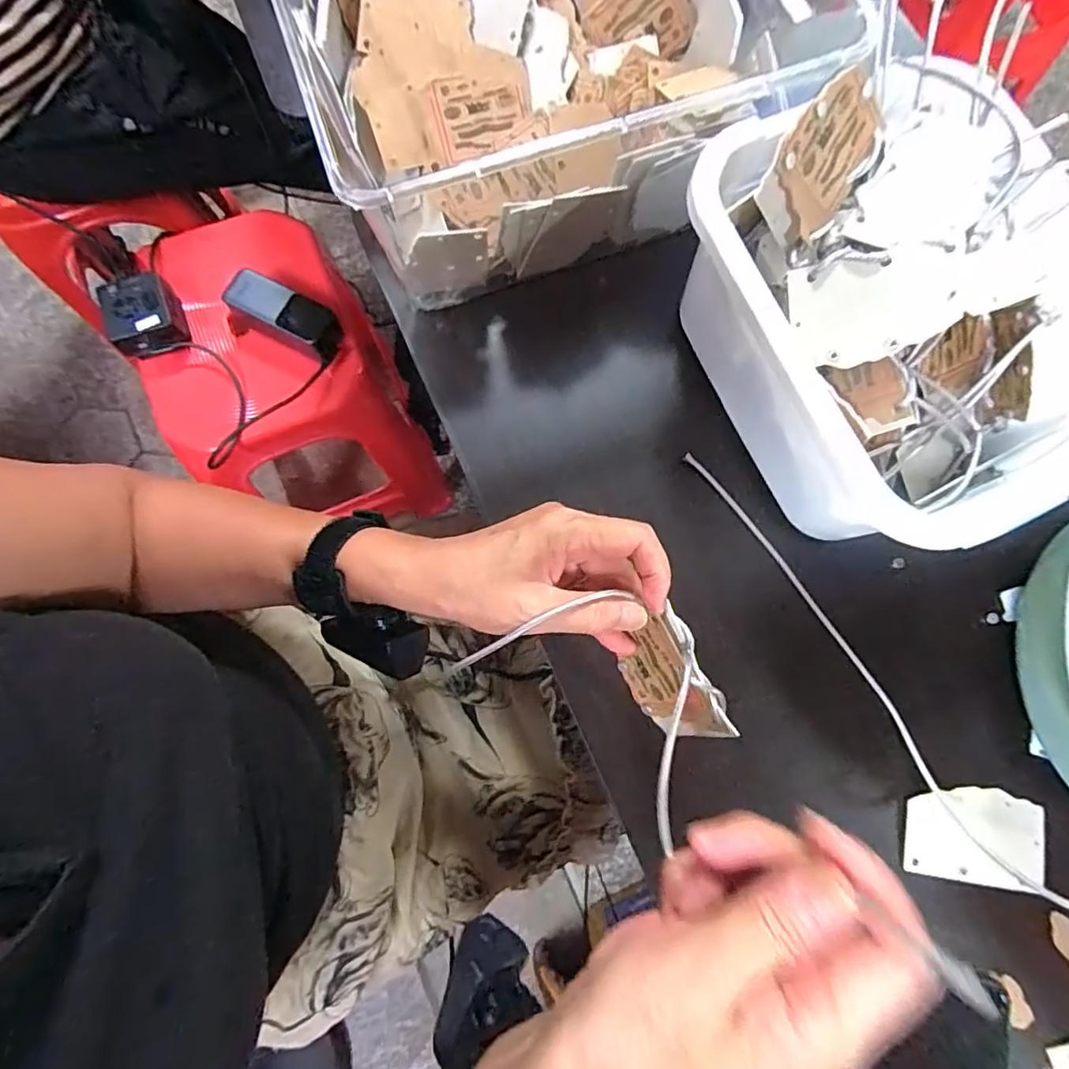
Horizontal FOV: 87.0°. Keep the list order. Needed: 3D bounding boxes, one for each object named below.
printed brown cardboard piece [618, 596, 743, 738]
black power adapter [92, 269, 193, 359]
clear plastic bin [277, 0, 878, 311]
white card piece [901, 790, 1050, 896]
[{"bbox_3d":[0.074,0.083,0.316,0.011,0.055,0.074,-35,93,-36],"label":"printed brown cardboard piece"},{"bbox_3d":[-0.472,-0.265,0.683,0.083,0.044,0.076,-17,79,-3],"label":"black power adapter"},{"bbox_3d":[-0.006,-0.332,0.386,0.290,0.149,0.306,-18,79,-3],"label":"clear plastic bin"},{"bbox_3d":[0.277,0.189,0.352,0.086,0.005,0.054,7,75,2],"label":"white card piece"}]

